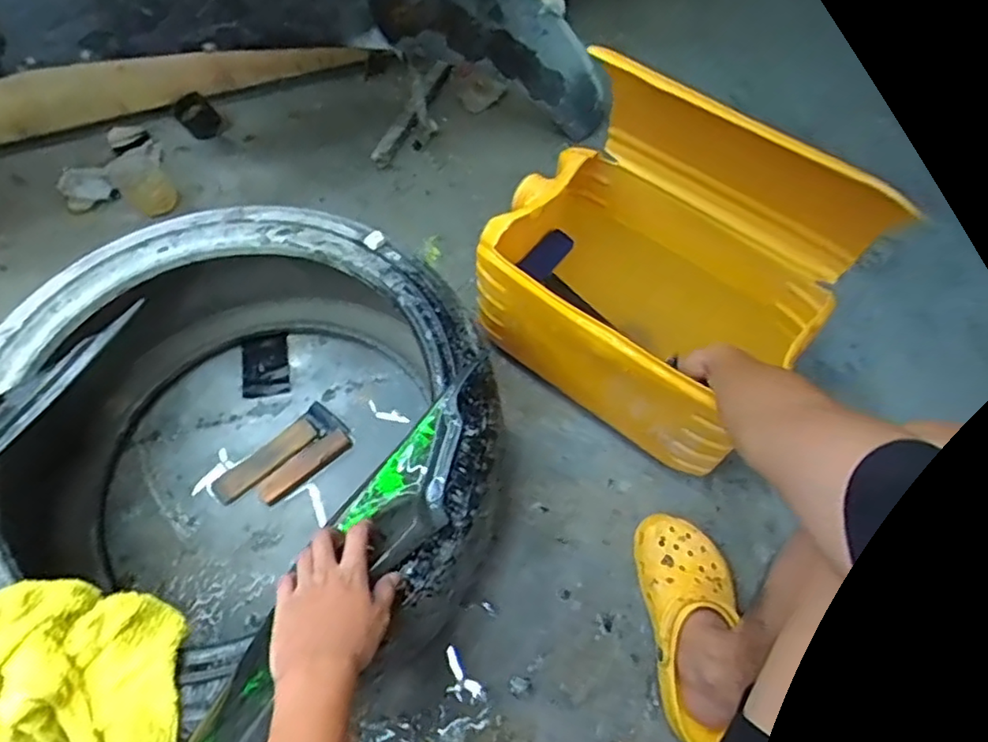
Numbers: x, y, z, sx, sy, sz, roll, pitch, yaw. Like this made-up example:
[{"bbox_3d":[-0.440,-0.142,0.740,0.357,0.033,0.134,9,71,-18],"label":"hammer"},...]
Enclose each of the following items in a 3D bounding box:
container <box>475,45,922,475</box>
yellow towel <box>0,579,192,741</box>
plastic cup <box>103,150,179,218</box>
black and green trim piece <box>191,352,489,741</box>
[{"bbox_3d":[0.197,-0.124,0.755,0.373,0.413,0.249,35,68,16],"label":"container"},{"bbox_3d":[-0.365,0.257,0.530,0.209,0.078,0.144,15,63,7],"label":"yellow towel"},{"bbox_3d":[-0.589,-0.316,1.062,0.083,0.087,0.081,36,68,17],"label":"plastic cup"},{"bbox_3d":[-0.122,0.171,0.543,0.084,0.061,0.481,23,48,11],"label":"black and green trim piece"}]

